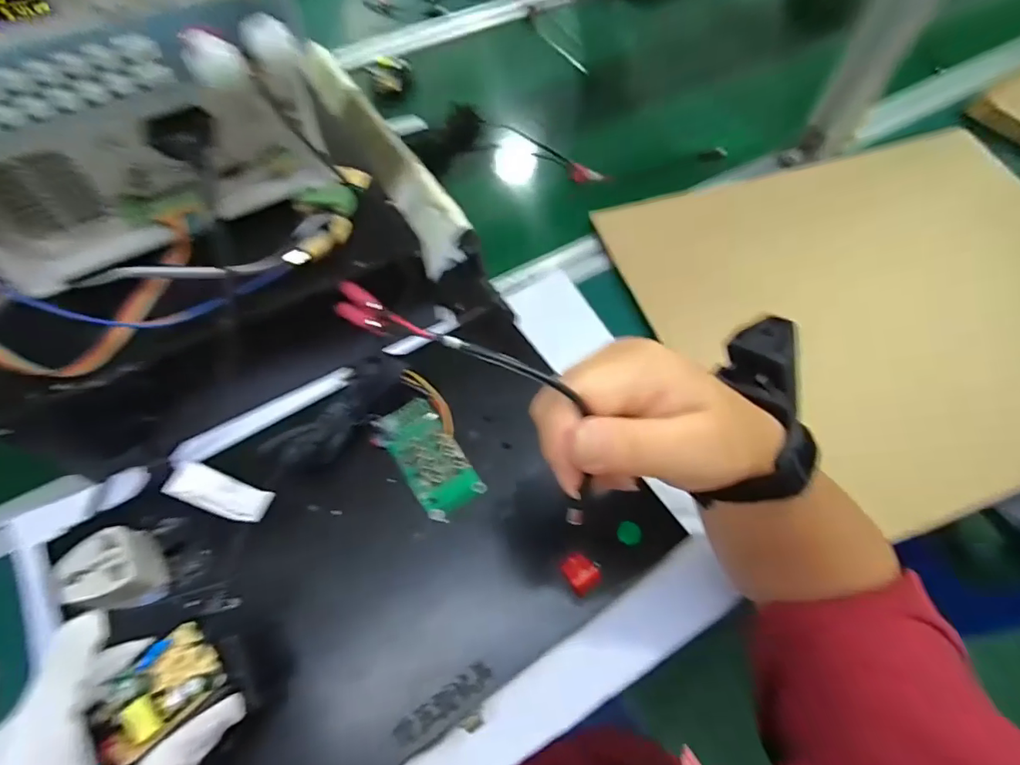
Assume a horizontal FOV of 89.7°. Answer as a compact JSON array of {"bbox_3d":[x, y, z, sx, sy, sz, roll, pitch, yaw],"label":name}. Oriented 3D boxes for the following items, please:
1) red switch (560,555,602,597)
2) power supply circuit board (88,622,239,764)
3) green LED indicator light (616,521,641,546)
[{"bbox_3d":[0.045,0.119,0.321,0.020,0.006,0.023,-28,62,-16],"label":"red switch"},{"bbox_3d":[-0.160,0.140,0.235,0.048,0.015,0.037,-31,63,-32],"label":"power supply circuit board"},{"bbox_3d":[0.076,0.096,0.328,0.014,0.007,0.012,24,62,15],"label":"green LED indicator light"}]

